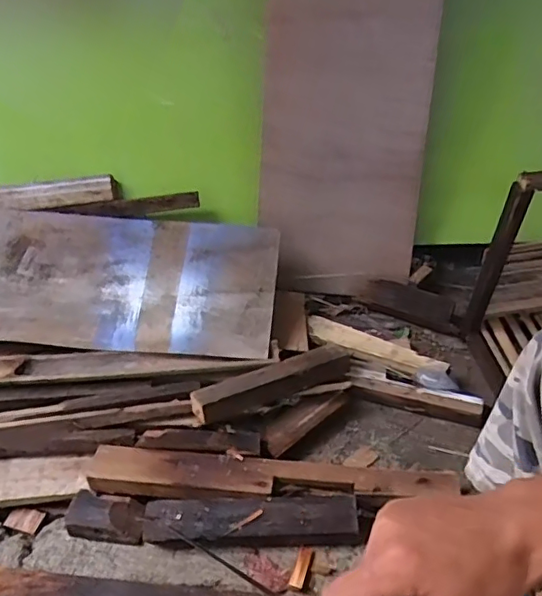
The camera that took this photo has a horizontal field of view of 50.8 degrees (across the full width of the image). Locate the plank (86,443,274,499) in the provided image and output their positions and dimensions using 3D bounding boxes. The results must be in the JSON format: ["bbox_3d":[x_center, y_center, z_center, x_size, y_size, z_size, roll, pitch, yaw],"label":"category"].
[{"bbox_3d":[-0.142,0.269,0.884,0.280,0.023,0.067,3,42,7],"label":"plank"}]

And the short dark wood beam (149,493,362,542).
[{"bbox_3d":[-0.036,0.335,0.853,0.303,0.050,0.071,-2,41,3],"label":"short dark wood beam"}]

